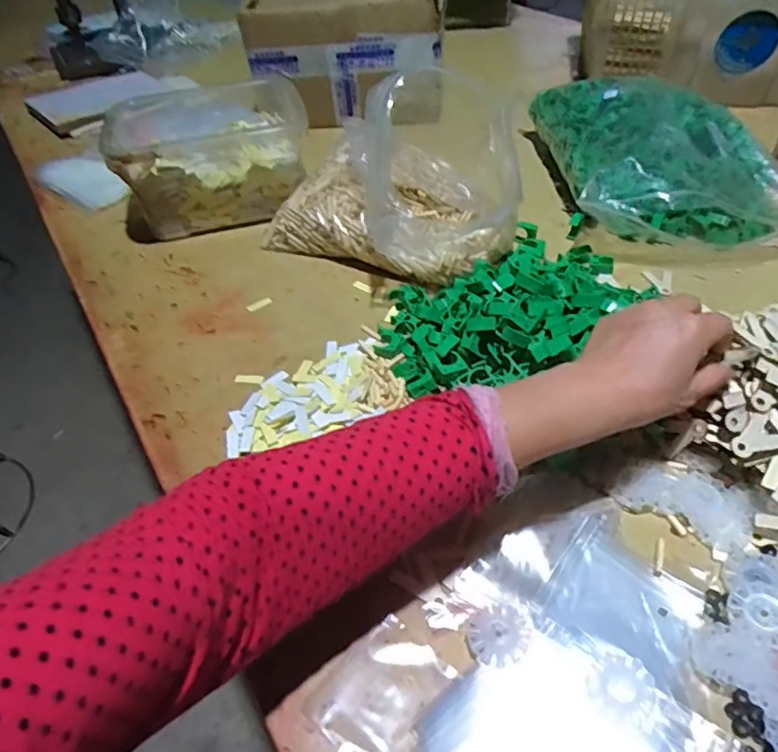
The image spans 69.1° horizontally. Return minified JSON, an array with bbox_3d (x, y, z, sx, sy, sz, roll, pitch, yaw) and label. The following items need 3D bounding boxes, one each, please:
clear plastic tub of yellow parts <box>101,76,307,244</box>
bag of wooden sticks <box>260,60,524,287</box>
[{"bbox_3d":[-0.244,-0.335,0.796,0.236,0.127,0.353,-10,46,-6],"label":"clear plastic tub of yellow parts"},{"bbox_3d":[0.010,-0.233,0.638,0.273,0.180,0.183,19,50,21],"label":"bag of wooden sticks"}]

